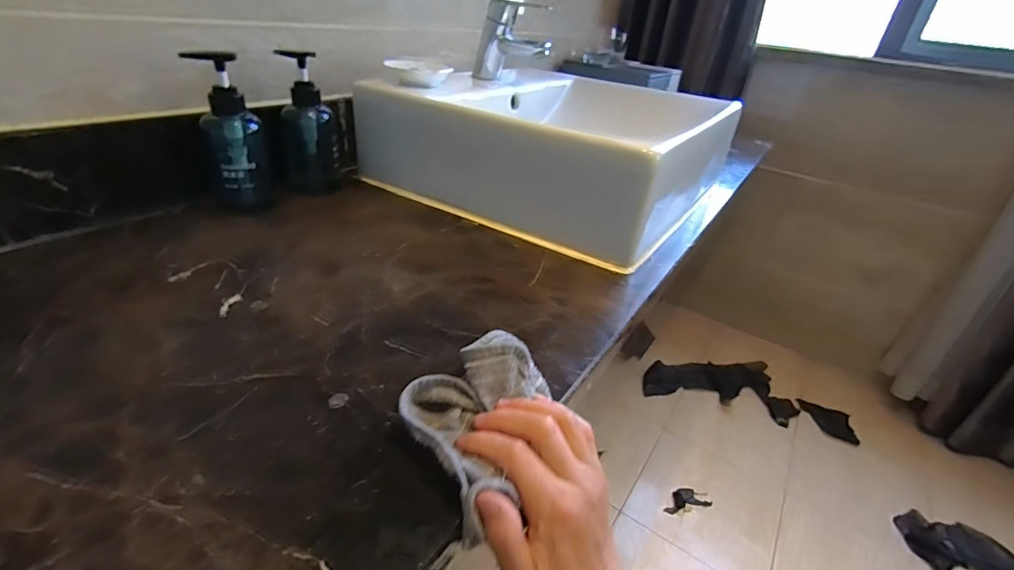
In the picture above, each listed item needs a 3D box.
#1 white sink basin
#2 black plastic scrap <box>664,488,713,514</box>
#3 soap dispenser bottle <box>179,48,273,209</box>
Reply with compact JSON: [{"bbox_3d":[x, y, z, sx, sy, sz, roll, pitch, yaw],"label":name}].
[{"bbox_3d":[0.082,-0.216,0.713,0.407,0.135,0.427,23,35,26],"label":"white sink basin"},{"bbox_3d":[0.385,0.464,1.017,0.107,0.004,0.047,-2,32,-13],"label":"black plastic scrap"},{"bbox_3d":[-0.306,-0.165,0.521,0.062,0.163,0.067,-10,34,-25],"label":"soap dispenser bottle"}]

